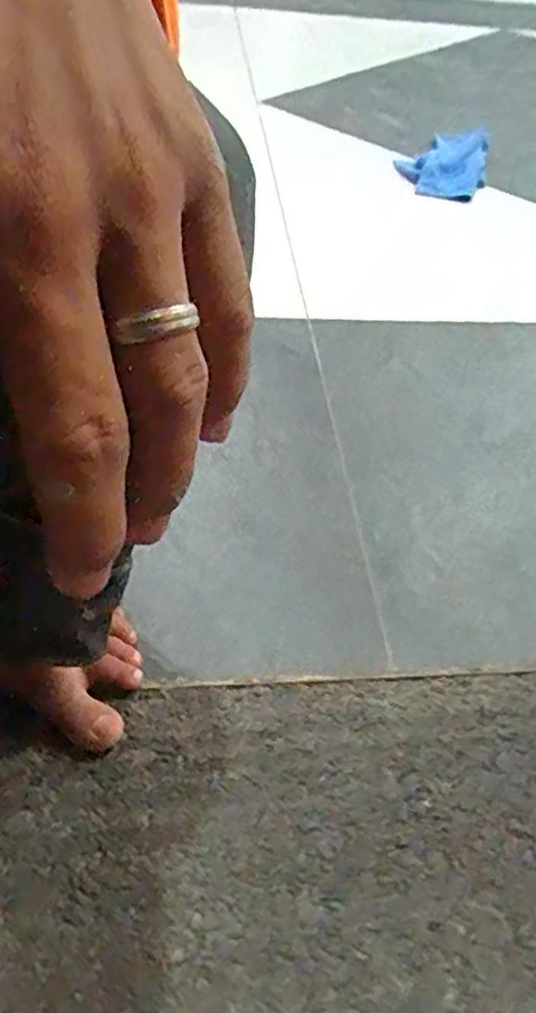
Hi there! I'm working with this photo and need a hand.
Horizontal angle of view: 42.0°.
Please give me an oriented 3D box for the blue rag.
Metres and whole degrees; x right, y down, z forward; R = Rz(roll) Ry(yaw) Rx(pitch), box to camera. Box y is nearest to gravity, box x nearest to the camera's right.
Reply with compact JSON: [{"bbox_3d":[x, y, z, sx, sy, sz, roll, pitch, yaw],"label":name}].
[{"bbox_3d":[0.328,-0.649,1.319,0.155,0.064,0.266,13,47,6],"label":"blue rag"}]

